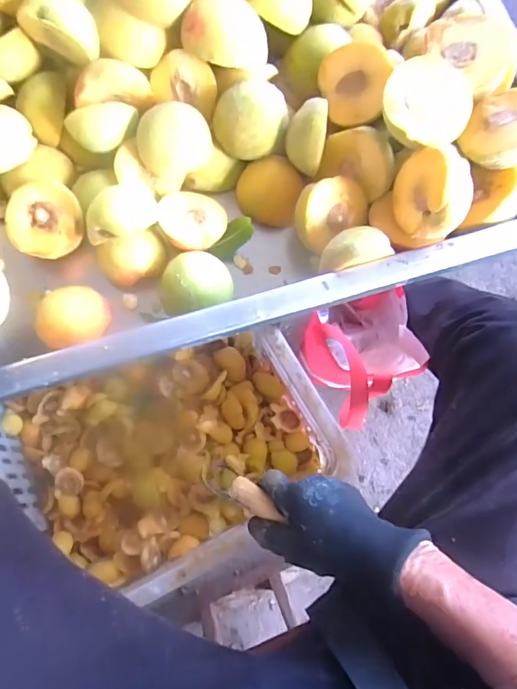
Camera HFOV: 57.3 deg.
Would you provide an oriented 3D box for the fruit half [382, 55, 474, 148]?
[{"bbox_3d":[0.126,-0.181,0.356,0.064,0.022,0.064,-25,98,6],"label":"fruit half"}]

